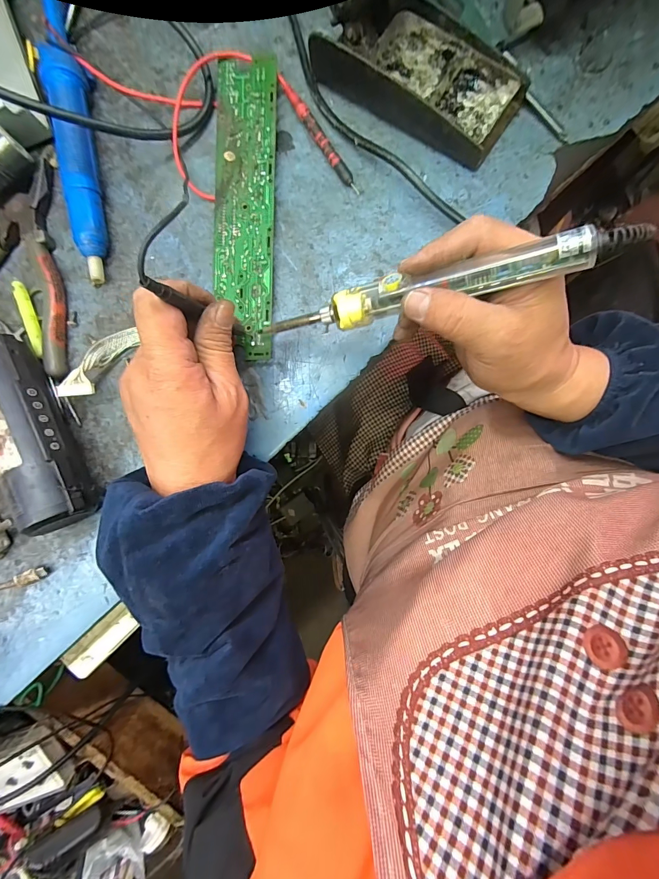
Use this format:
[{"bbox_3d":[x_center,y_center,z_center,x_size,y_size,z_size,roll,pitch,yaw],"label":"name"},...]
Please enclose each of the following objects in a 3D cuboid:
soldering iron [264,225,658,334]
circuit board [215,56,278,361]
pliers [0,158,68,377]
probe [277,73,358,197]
[{"bbox_3d":[0.058,-0.093,0.227,0.217,0.020,0.021,-6,87,22],"label":"soldering iron"},{"bbox_3d":[-0.069,-0.190,0.300,0.051,0.006,0.244,-1,88,5],"label":"circuit board"},{"bbox_3d":[-0.280,-0.141,0.315,0.104,0.017,0.175,-4,87,5],"label":"pliers"},{"bbox_3d":[-0.010,-0.253,0.305,0.009,0.011,0.114,-33,85,2],"label":"probe"}]

